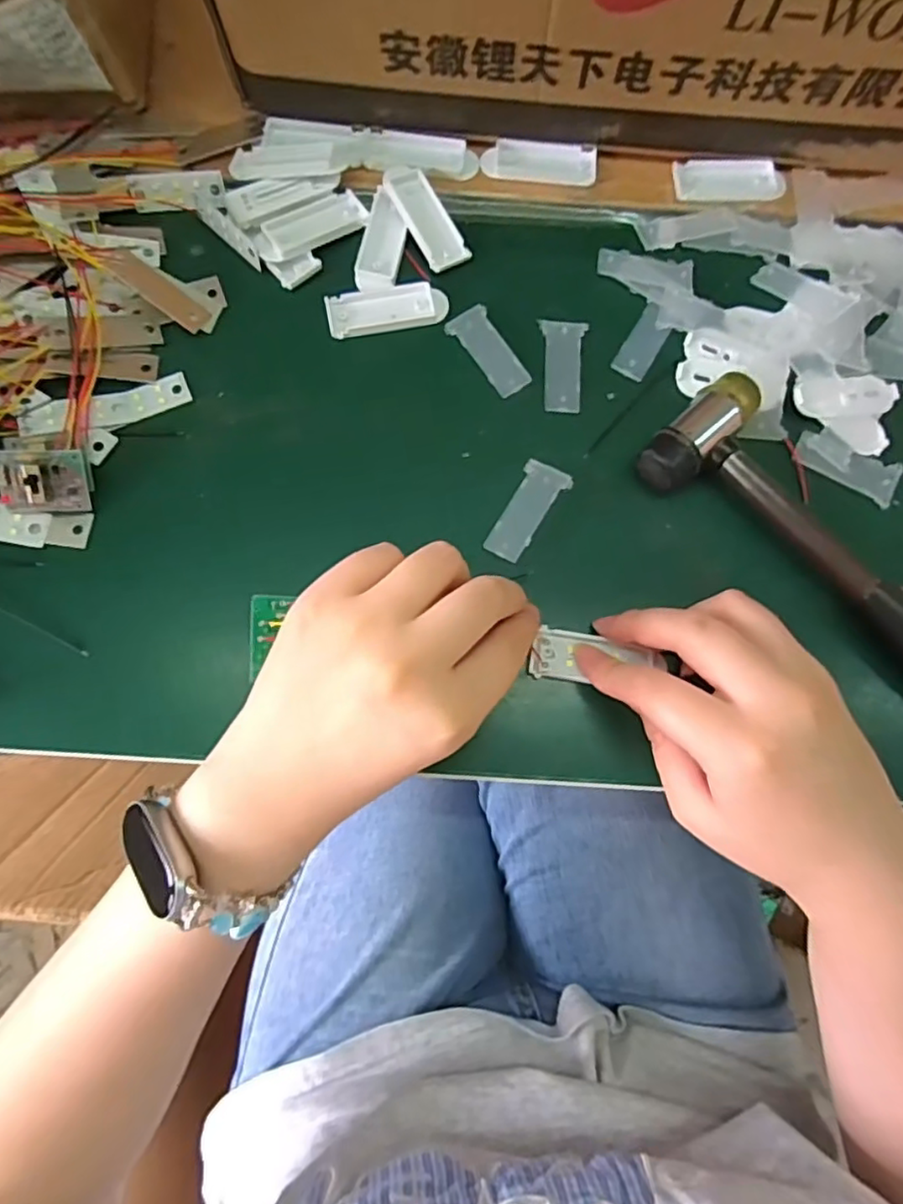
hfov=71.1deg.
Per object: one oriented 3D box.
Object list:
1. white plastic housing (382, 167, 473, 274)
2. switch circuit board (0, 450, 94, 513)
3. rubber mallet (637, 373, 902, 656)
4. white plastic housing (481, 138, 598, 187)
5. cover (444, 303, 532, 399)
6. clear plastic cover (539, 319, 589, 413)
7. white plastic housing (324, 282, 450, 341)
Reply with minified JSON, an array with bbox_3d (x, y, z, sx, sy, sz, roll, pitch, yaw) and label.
[{"bbox_3d":[-0.012,-0.189,0.309,0.021,0.009,0.053,-30,81,-7],"label":"white plastic housing"},{"bbox_3d":[-0.173,-0.049,0.266,0.036,0.010,0.028,-2,120,-14],"label":"switch circuit board"},{"bbox_3d":[0.183,-0.002,0.269,0.231,0.023,0.059,45,81,7],"label":"rubber mallet"},{"bbox_3d":[0.045,-0.223,0.321,0.057,0.006,0.021,2,79,-1],"label":"white plastic housing"},{"bbox_3d":[0.018,-0.119,0.300,0.020,0.004,0.047,-29,81,-7],"label":"cover"},{"bbox_3d":[0.053,-0.113,0.300,0.020,0.004,0.046,4,79,0],"label":"clear plastic cover"},{"bbox_3d":[-0.031,-0.142,0.304,0.057,0.004,0.024,-12,79,-3],"label":"white plastic housing"}]

